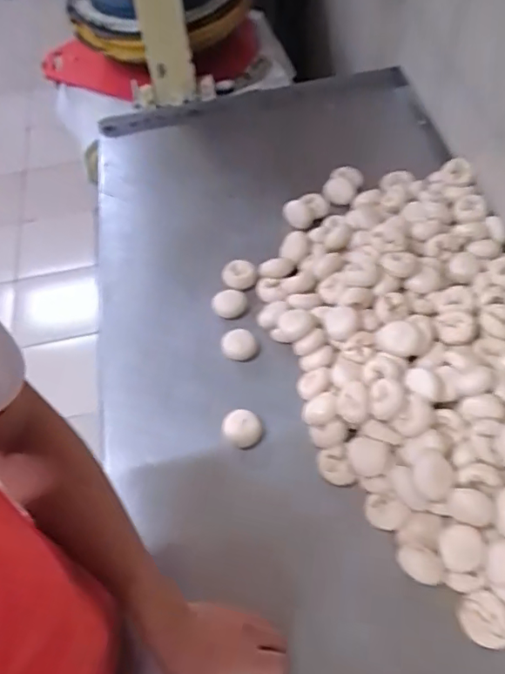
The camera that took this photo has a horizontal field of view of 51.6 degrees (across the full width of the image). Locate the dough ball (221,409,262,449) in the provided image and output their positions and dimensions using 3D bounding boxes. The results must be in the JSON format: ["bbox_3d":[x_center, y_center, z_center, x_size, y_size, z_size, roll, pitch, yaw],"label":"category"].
[{"bbox_3d":[-0.014,0.119,0.675,0.048,0.022,0.049,-2,57,3],"label":"dough ball"}]

